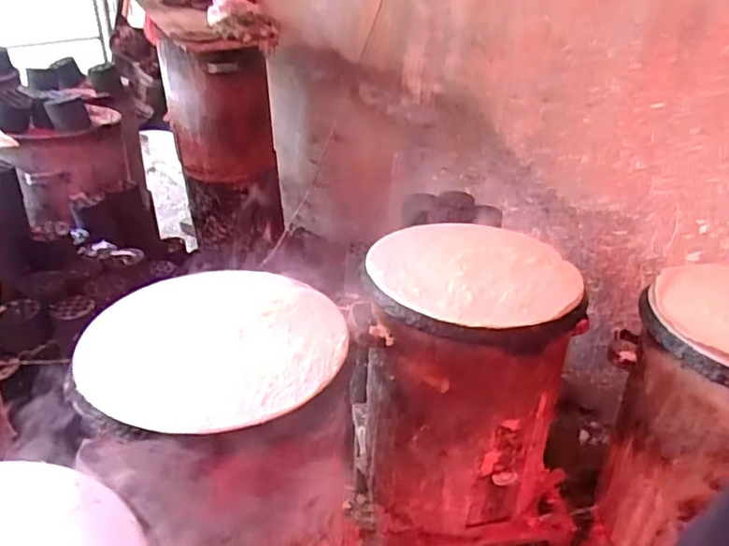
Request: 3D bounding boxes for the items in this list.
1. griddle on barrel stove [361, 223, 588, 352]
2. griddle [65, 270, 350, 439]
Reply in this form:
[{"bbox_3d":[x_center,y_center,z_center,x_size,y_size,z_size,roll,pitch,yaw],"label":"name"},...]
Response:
[{"bbox_3d":[0.200,0.006,1.067,0.378,0.053,0.344,2,31,-1],"label":"griddle on barrel stove"},{"bbox_3d":[-0.214,0.097,0.861,0.363,0.025,0.341,-1,31,-7],"label":"griddle"}]

